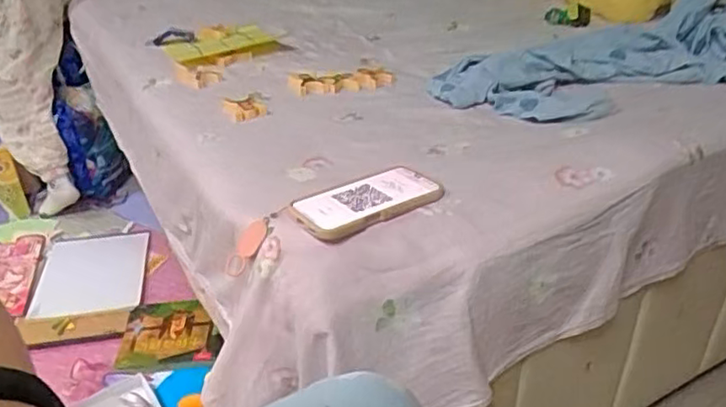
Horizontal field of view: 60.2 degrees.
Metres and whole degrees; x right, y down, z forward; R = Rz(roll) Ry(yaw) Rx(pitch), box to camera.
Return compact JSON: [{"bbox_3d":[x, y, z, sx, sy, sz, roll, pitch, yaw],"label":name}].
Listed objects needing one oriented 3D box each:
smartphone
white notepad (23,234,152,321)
[{"bbox_3d":[0.007,-0.004,0.658,0.160,0.013,0.080,-27,39,-33],"label":"smartphone"},{"bbox_3d":[-0.606,0.158,1.393,0.281,0.020,0.172,-7,67,12],"label":"white notepad"}]

